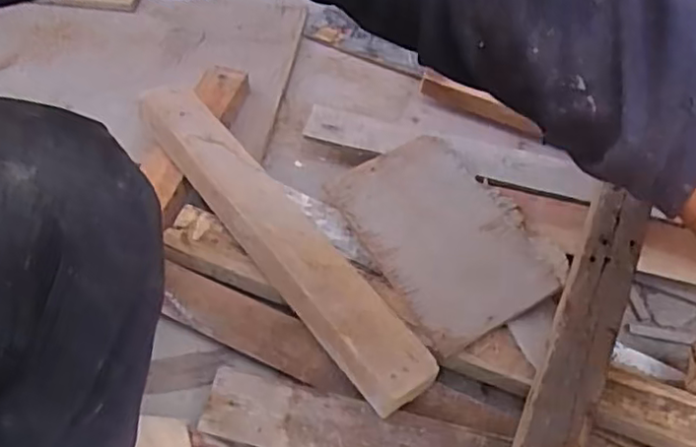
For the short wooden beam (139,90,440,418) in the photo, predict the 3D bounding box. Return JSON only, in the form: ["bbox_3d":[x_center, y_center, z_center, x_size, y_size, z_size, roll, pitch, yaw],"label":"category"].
[{"bbox_3d":[-0.088,0.002,0.723,0.077,0.056,0.487,-33,61,-20],"label":"short wooden beam"}]

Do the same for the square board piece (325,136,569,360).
[{"bbox_3d":[0.101,0.010,0.744,0.176,0.018,0.254,-30,60,-18],"label":"square board piece"}]

